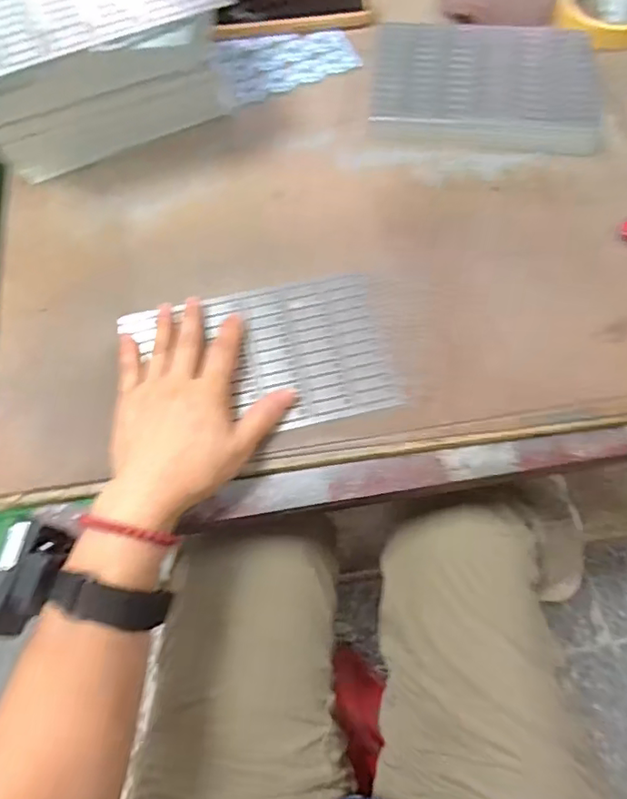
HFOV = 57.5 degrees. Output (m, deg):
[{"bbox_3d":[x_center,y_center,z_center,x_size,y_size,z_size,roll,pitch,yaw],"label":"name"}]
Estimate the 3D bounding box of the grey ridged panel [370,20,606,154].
[{"bbox_3d":[0.152,-0.280,0.508,0.195,0.014,0.136,4,67,5],"label":"grey ridged panel"}]

